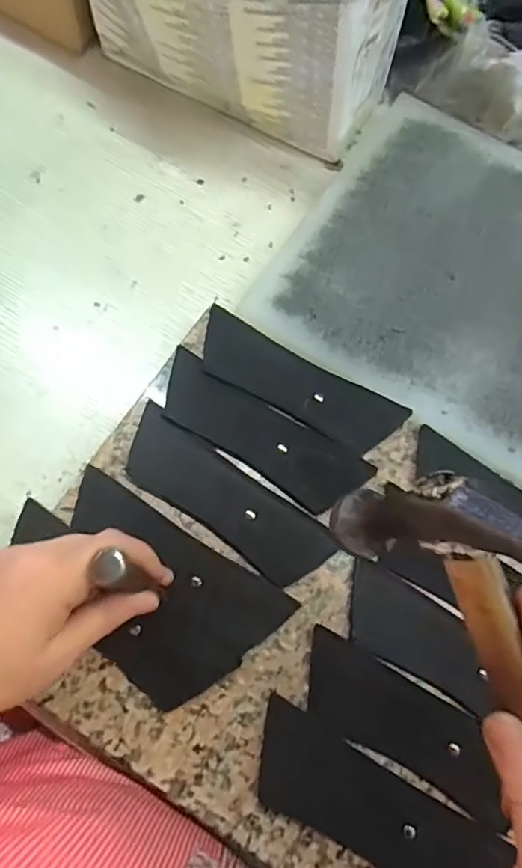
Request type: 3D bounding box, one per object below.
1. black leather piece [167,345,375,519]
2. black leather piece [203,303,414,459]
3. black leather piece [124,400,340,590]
[{"bbox_3d":[-0.001,0.002,0.396,0.161,0.006,0.052,31,70,4],"label":"black leather piece"},{"bbox_3d":[0.027,-0.038,0.415,0.162,0.005,0.049,29,73,4],"label":"black leather piece"},{"bbox_3d":[-0.026,0.044,0.377,0.157,0.007,0.050,35,71,7],"label":"black leather piece"}]

